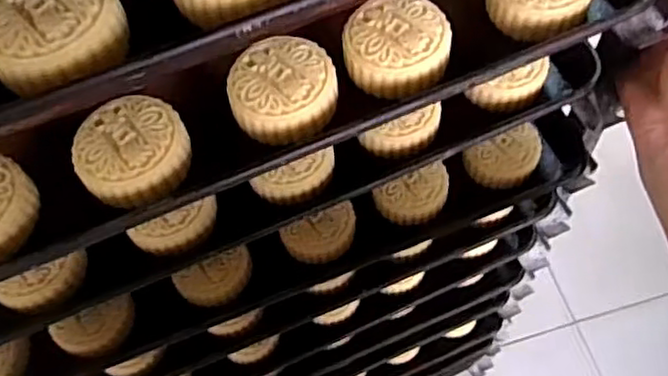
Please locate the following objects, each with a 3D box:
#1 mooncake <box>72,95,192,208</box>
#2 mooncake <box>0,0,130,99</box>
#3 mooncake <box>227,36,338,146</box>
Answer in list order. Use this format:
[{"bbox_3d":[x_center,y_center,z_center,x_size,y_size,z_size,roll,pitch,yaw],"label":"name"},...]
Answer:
[{"bbox_3d":[-0.119,-0.022,0.395,0.065,0.025,0.063,-33,70,-12],"label":"mooncake"},{"bbox_3d":[-0.133,-0.077,0.313,0.063,0.026,0.064,-28,57,-22],"label":"mooncake"},{"bbox_3d":[-0.030,-0.059,0.408,0.064,0.027,0.064,-10,64,0],"label":"mooncake"}]

